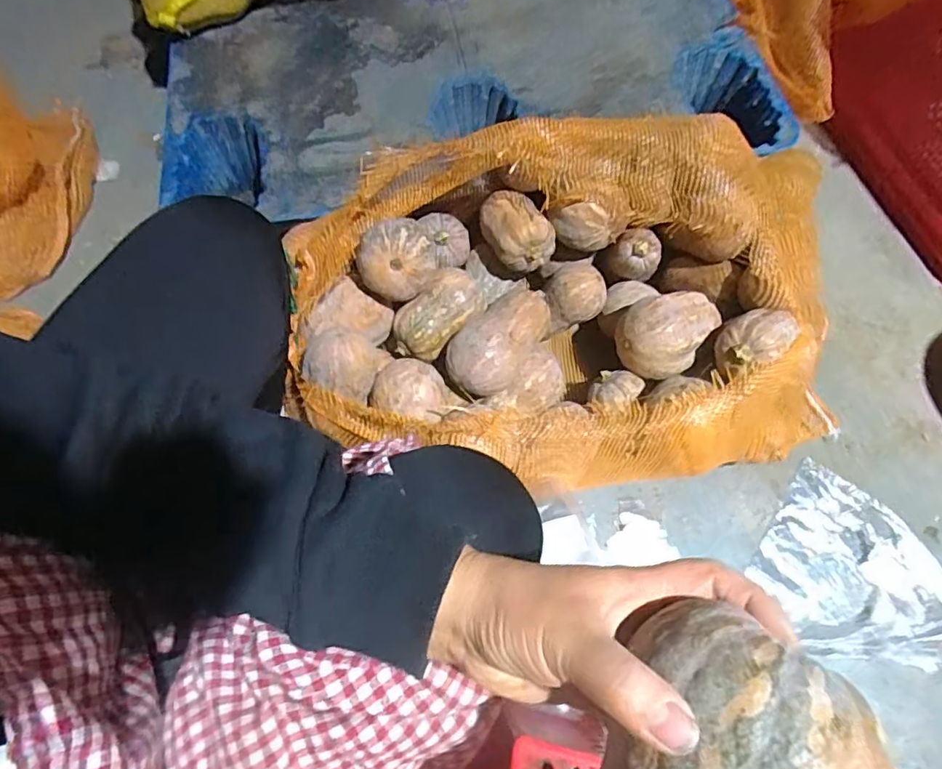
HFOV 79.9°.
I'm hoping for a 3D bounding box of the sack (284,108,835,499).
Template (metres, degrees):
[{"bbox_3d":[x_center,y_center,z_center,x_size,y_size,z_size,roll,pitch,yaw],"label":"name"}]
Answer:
[{"bbox_3d":[0.109,-0.088,0.731,0.712,0.251,0.401,-5,66,-2],"label":"sack"}]

